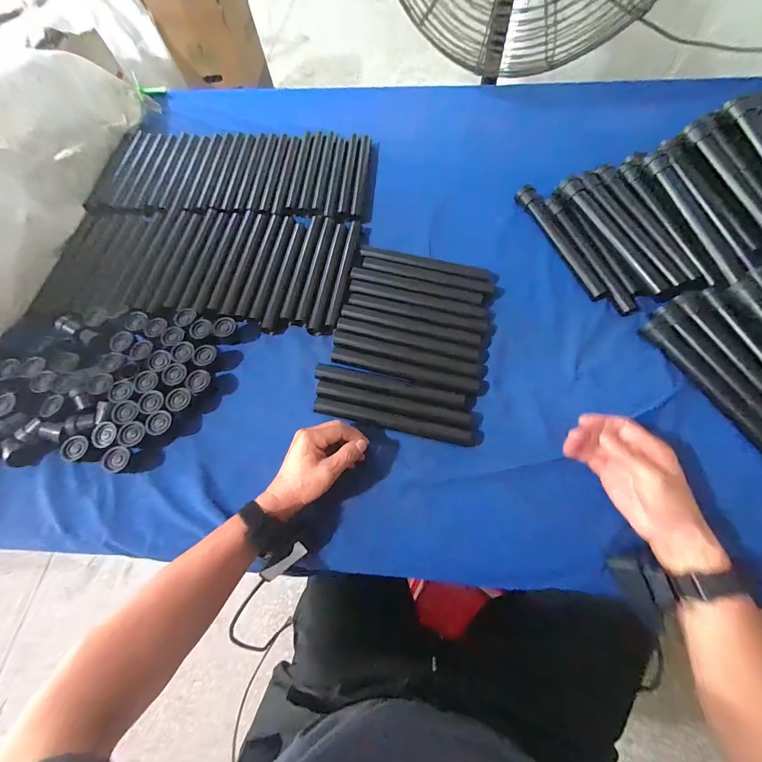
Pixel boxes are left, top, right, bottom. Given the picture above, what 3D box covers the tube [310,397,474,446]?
[{"bbox_3d":[0.015,0.055,0.468,0.216,0.023,0.023,11,67,7],"label":"tube"}]

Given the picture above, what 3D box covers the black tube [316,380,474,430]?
[{"bbox_3d":[0.016,0.034,0.479,0.222,0.018,0.024,12,68,8],"label":"black tube"}]

